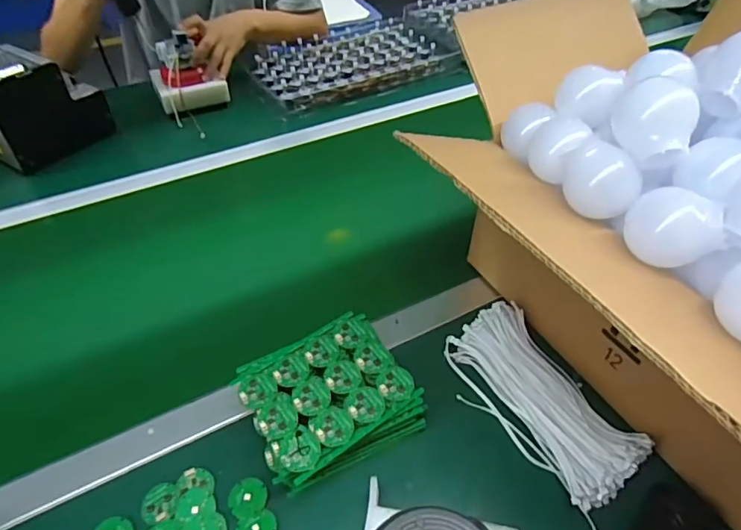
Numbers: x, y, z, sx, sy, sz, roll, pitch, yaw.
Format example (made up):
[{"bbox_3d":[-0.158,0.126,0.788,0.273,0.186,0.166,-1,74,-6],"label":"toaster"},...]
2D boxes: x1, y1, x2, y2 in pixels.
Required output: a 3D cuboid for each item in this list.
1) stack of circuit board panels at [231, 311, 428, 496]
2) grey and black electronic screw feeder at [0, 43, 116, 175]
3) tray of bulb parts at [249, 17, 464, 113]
[{"bbox_3d":[-0.036,0.135,0.492,0.156,0.063,0.134,-23,51,-22],"label":"stack of circuit board panels"},{"bbox_3d":[-0.540,-0.256,0.813,0.114,0.146,0.176,30,52,25],"label":"grey and black electronic screw feeder"},{"bbox_3d":[-0.044,-0.429,1.058,0.398,0.042,0.212,-23,51,-22],"label":"tray of bulb parts"}]

